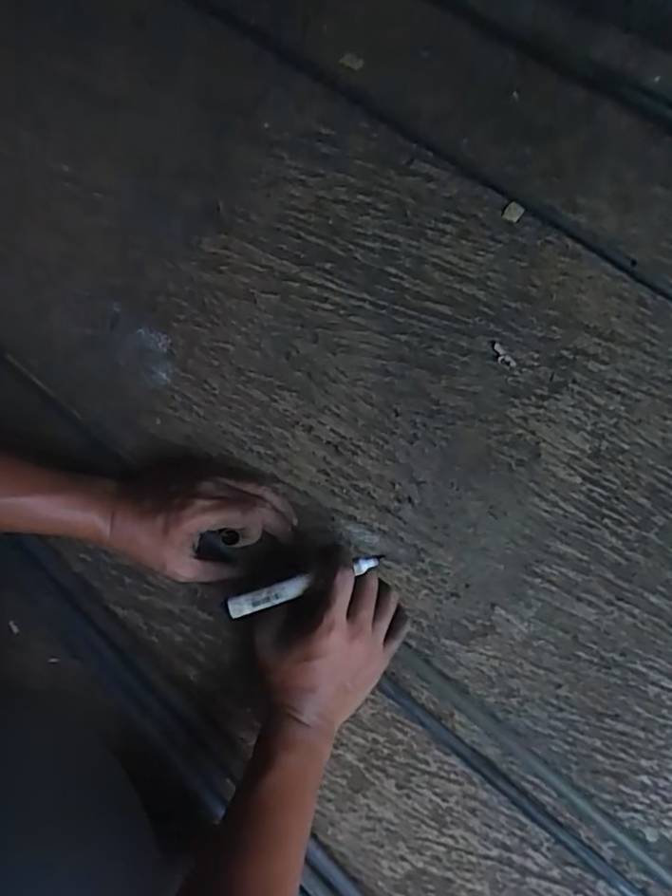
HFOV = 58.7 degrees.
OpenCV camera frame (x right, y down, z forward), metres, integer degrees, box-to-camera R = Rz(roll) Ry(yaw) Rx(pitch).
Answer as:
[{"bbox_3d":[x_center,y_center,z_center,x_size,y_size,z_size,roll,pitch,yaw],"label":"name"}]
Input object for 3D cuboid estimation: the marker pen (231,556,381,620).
[{"bbox_3d":[-0.024,0.103,0.452,0.122,0.011,0.016,-19,73,0],"label":"marker pen"}]

